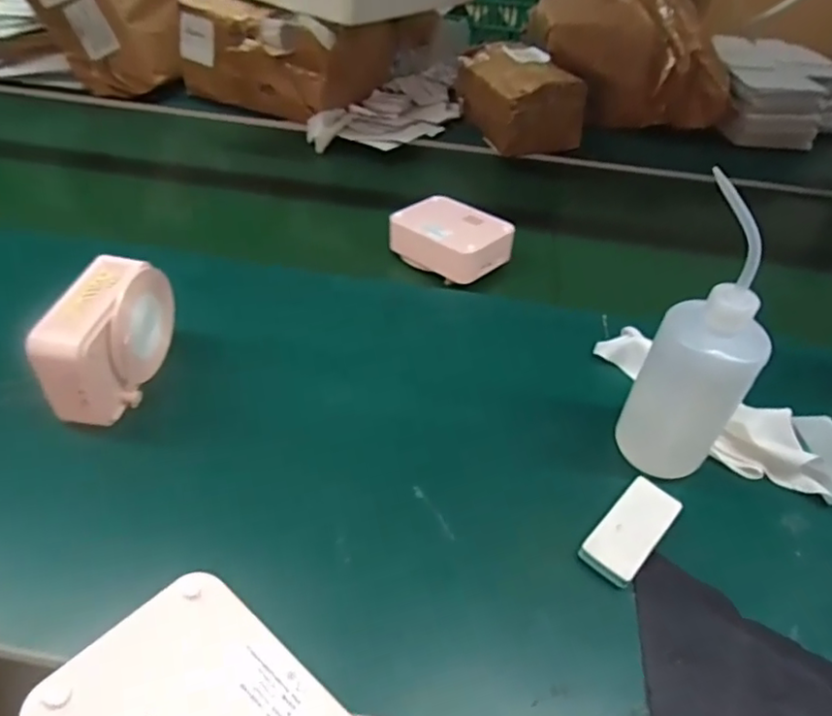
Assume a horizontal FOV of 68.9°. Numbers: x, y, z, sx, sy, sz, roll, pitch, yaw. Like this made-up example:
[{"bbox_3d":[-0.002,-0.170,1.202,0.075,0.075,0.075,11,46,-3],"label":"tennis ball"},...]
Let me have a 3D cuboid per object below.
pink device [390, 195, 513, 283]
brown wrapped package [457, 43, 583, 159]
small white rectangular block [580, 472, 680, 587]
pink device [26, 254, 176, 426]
[{"bbox_3d":[0.042,-0.147,0.741,0.125,0.049,0.098,33,50,27],"label":"pink device"},{"bbox_3d":[0.166,-0.438,1.007,0.137,0.106,0.217,-14,46,-19],"label":"brown wrapped package"},{"bbox_3d":[0.168,0.133,0.471,0.041,0.020,0.088,34,50,28],"label":"small white rectangular block"},{"bbox_3d":[-0.265,-0.013,0.532,0.051,0.103,0.149,8,43,4],"label":"pink device"}]

